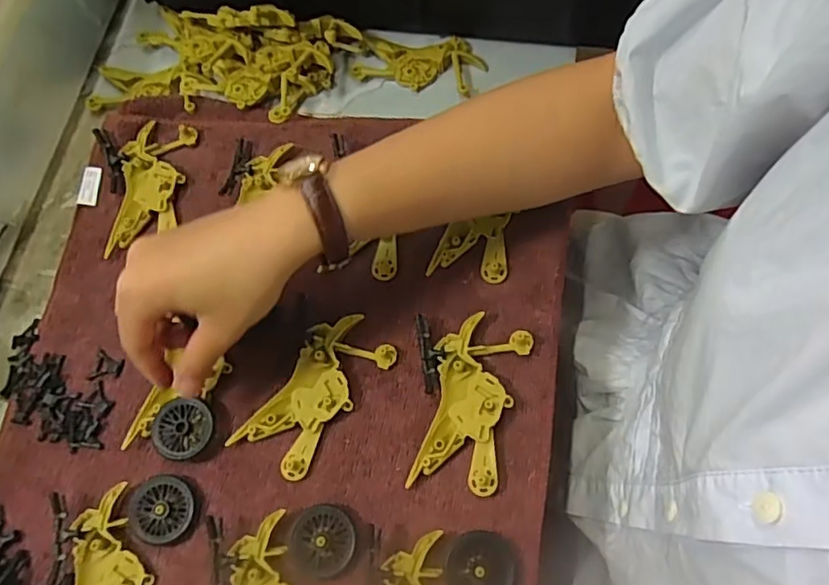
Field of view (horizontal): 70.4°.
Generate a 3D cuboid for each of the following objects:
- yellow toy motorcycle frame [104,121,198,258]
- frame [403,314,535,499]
[{"bbox_3d":[-0.192,-0.075,0.426,0.047,0.010,0.103,4,70,8],"label":"yellow toy motorcycle frame"},{"bbox_3d":[0.033,0.064,0.344,0.049,0.008,0.098,14,72,11],"label":"frame"}]

